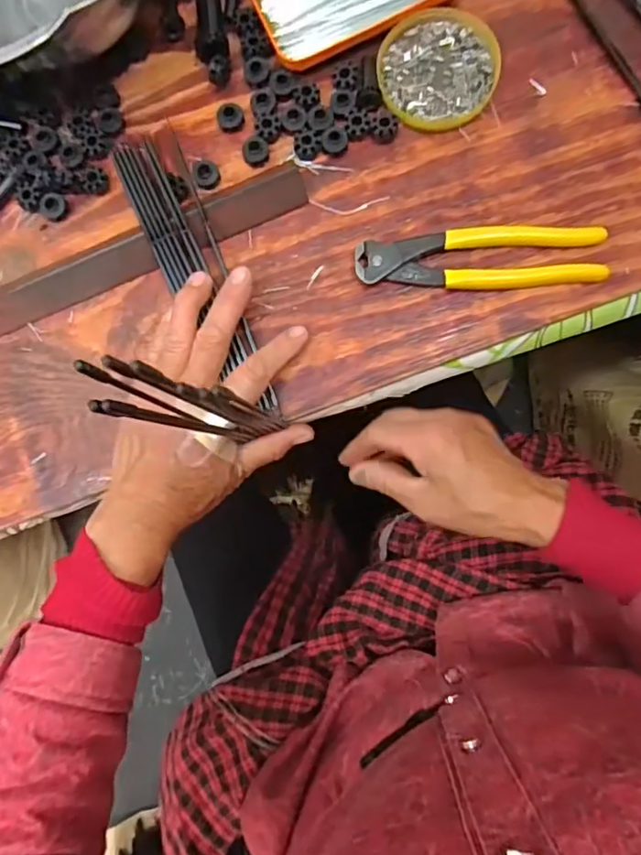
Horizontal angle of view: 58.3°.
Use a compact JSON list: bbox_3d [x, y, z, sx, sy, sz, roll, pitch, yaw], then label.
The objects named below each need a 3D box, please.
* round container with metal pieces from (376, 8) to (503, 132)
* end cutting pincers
[{"bbox_3d":[0.082,-0.250,0.402,0.080,0.010,0.080,0,85,5],"label":"round container with metal pieces"},{"bbox_3d":[0.107,-0.113,0.387,0.161,0.015,0.037,-1,85,5],"label":"end cutting pincers"}]

